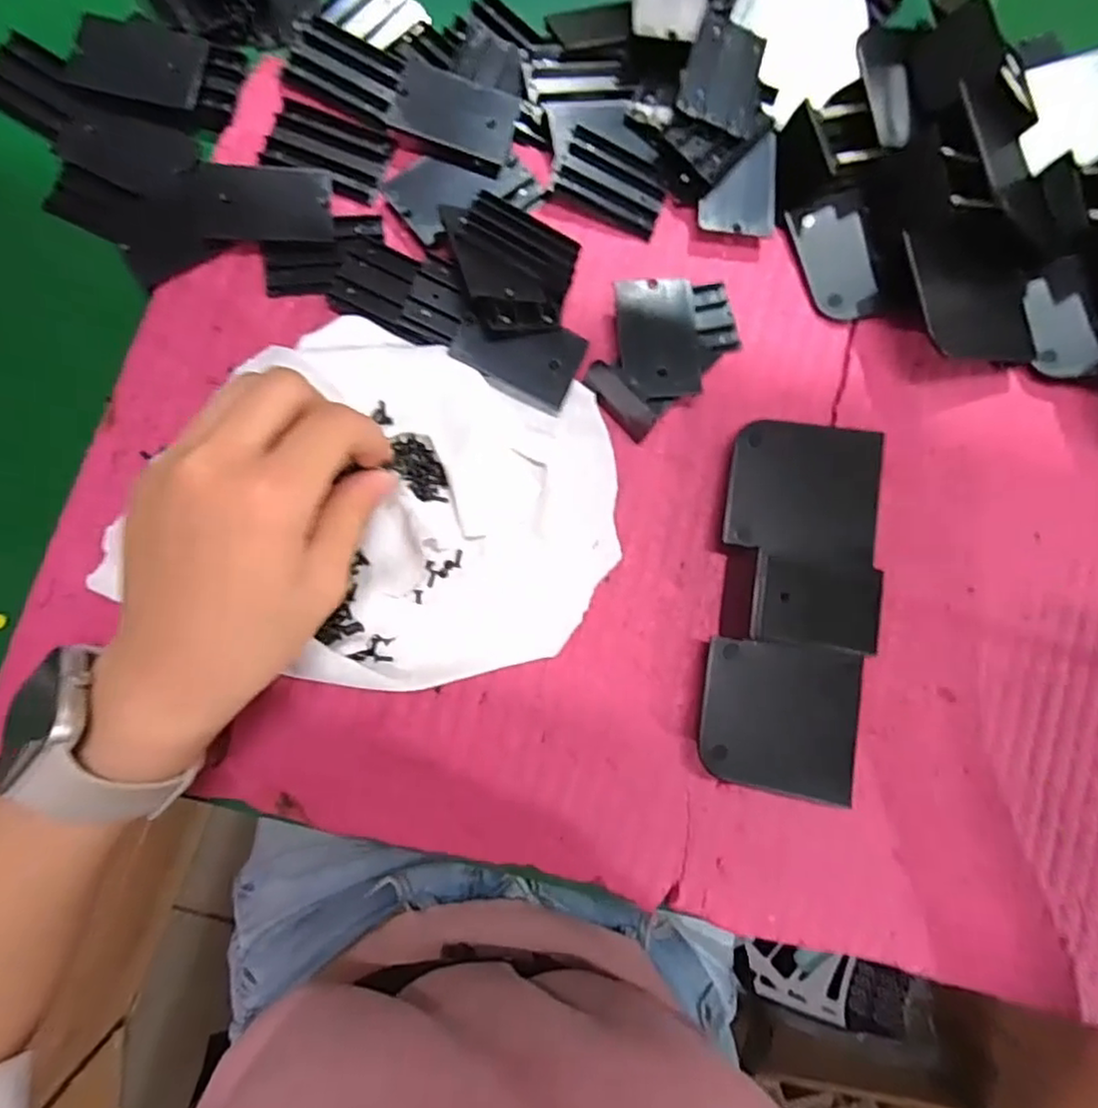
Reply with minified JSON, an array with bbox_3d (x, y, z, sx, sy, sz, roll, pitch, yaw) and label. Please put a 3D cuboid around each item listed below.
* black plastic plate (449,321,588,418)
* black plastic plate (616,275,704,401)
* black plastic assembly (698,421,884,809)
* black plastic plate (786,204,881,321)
[{"bbox_3d":[-0.013,-0.089,0.301,0.054,0.004,0.036,22,94,-15],"label":"black plastic plate"},{"bbox_3d":[0.050,-0.098,0.306,0.035,0.004,0.054,-4,84,-5],"label":"black plastic plate"},{"bbox_3d":[0.107,0.021,0.298,0.069,0.032,0.160,10,83,-6],"label":"black plastic assembly"},{"bbox_3d":[0.140,-0.142,0.329,0.033,0.004,0.055,-18,89,1],"label":"black plastic plate"}]

